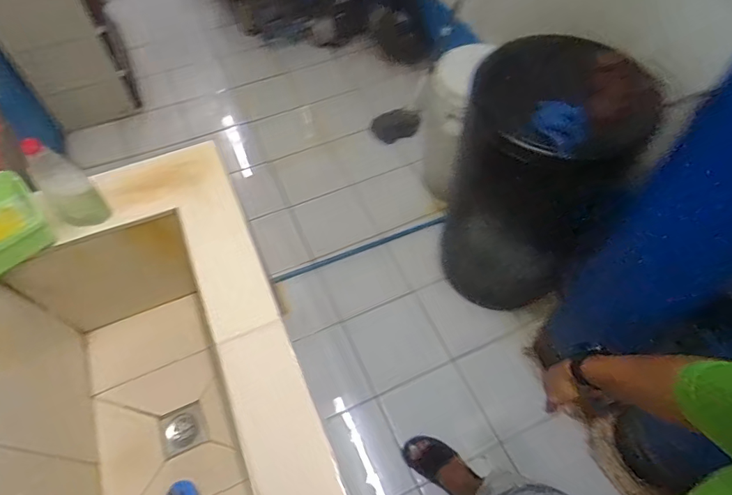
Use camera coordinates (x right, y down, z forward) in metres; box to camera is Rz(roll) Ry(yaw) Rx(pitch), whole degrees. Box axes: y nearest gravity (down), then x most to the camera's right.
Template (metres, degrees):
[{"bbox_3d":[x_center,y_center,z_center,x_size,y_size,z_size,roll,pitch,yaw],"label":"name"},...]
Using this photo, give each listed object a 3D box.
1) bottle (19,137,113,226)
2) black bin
[{"bbox_3d":[-0.609,-0.129,0.891,0.101,0.198,0.081,36,65,21],"label":"bottle"},{"bbox_3d":[0.453,-0.145,1.363,0.437,0.938,0.345,27,62,17],"label":"black bin"}]

